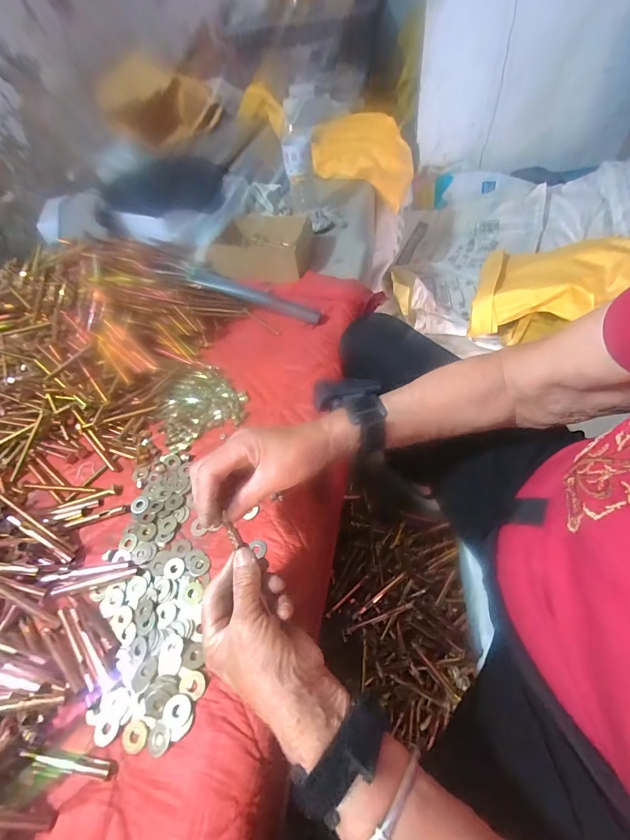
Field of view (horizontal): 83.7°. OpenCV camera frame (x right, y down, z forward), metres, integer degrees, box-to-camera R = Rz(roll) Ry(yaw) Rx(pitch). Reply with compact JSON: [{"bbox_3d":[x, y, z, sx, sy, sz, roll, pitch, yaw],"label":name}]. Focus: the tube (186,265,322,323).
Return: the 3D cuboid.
[{"bbox_3d":[-0.103,-0.208,0.593,0.230,0.026,0.020,19,55,-3],"label":"tube"}]

